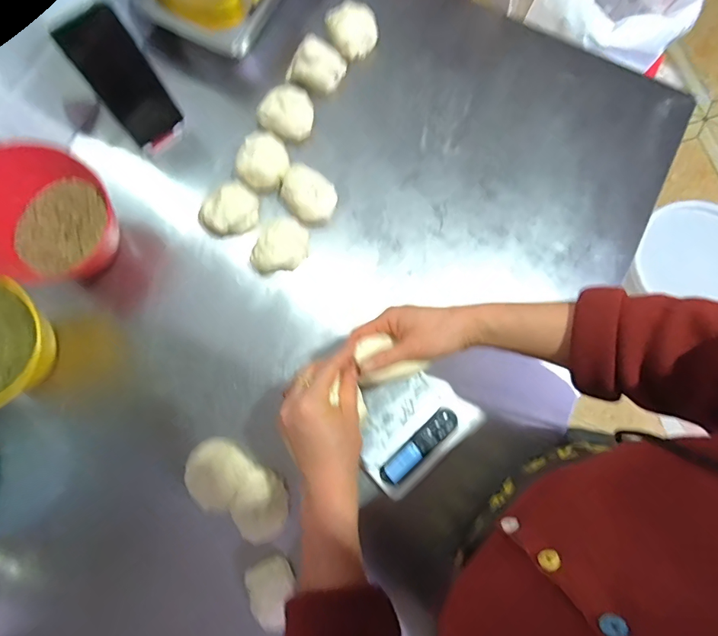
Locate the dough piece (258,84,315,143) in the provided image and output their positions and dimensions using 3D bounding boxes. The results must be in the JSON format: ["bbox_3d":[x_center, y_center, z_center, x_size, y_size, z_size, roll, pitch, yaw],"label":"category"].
[{"bbox_3d":[-0.103,-0.292,0.615,0.075,0.044,0.068,14,79,2],"label":"dough piece"}]

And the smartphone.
[{"bbox_3d":[-0.290,-0.293,0.536,0.071,0.153,0.007,-39,62,-8],"label":"smartphone"}]

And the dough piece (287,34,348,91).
[{"bbox_3d":[-0.061,-0.367,0.626,0.078,0.055,0.055,20,79,4],"label":"dough piece"}]

